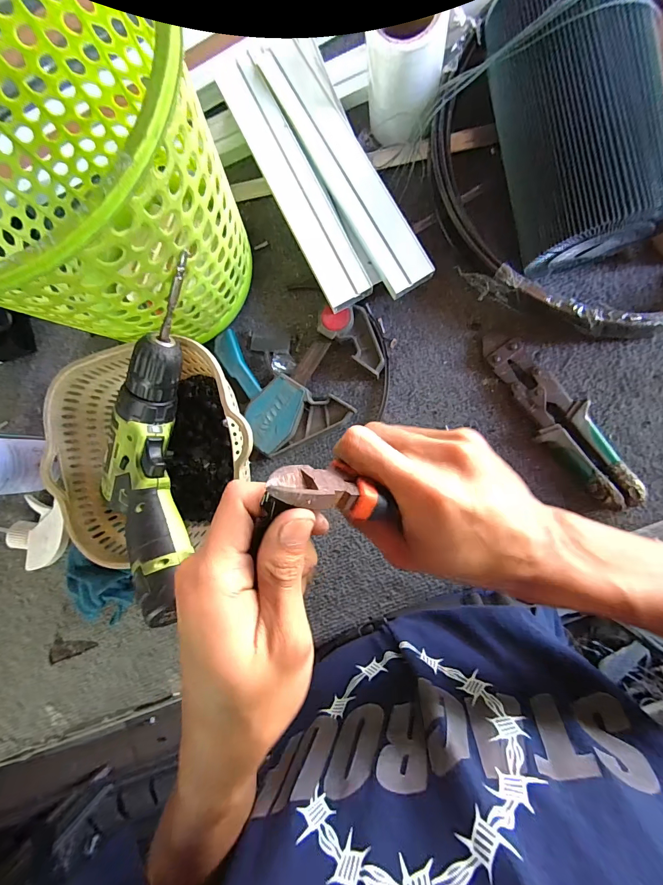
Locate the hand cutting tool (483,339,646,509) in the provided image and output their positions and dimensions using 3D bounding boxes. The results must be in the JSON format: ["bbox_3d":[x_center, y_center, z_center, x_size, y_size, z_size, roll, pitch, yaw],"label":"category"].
[{"bbox_3d":[0.218,-0.025,0.365,0.051,0.022,0.197,-33,84,5],"label":"hand cutting tool"}]

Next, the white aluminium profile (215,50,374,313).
[{"bbox_3d":[-0.038,-0.262,0.382,0.047,0.012,0.273,-27,84,6],"label":"white aluminium profile"}]

